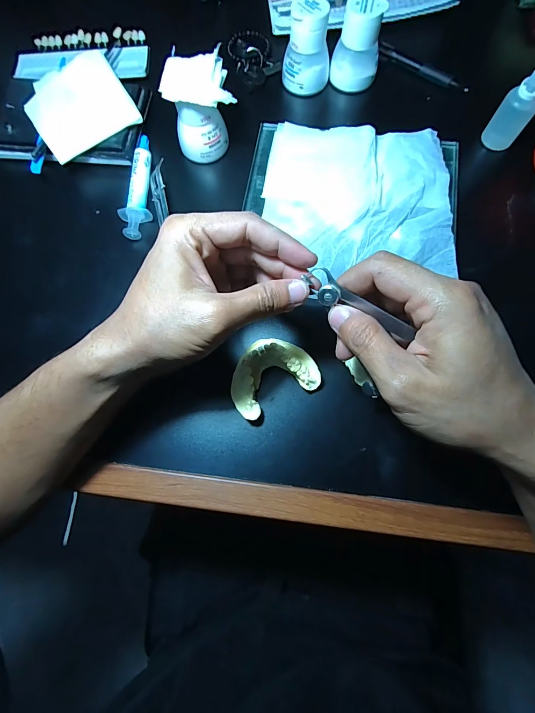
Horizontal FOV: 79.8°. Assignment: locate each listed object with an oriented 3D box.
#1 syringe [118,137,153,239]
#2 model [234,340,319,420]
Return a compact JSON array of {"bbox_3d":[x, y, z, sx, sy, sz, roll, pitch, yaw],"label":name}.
[{"bbox_3d":[-0.128,-0.169,0.316,0.027,0.019,0.116,-3,77,1],"label":"syringe"},{"bbox_3d":[0.003,0.015,0.261,0.070,0.030,0.050,-27,77,-5],"label":"model"}]

